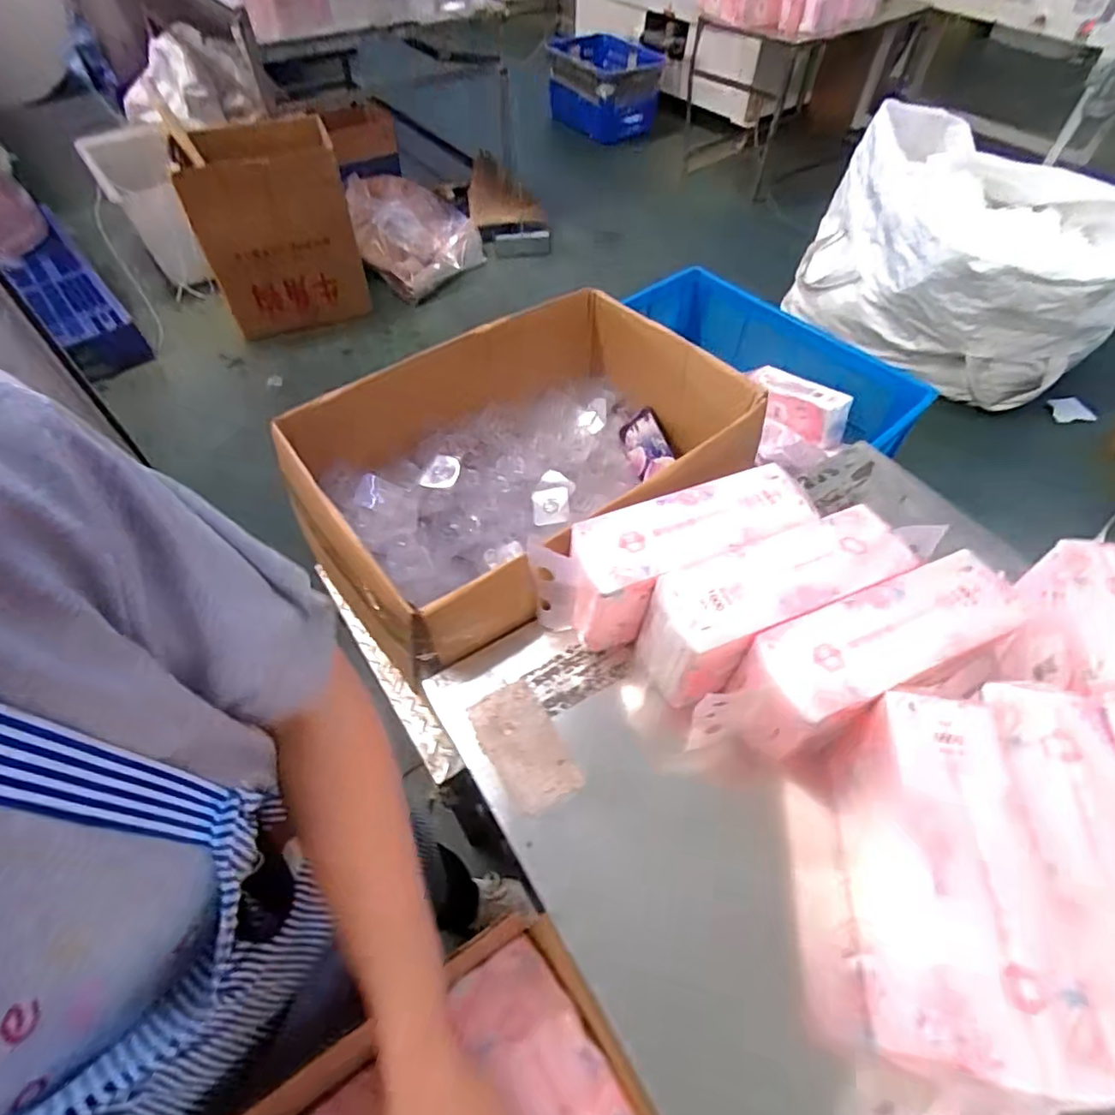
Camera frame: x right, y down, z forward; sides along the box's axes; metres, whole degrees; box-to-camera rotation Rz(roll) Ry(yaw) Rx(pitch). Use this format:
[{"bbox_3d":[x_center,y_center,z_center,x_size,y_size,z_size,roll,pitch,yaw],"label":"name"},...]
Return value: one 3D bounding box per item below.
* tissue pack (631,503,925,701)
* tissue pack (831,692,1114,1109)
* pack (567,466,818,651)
[{"bbox_3d":[0.225,0.051,0.613,0.273,0.113,0.098,-19,56,-14],"label":"tissue pack"},{"bbox_3d":[0.304,0.255,0.468,0.095,0.125,0.251,5,54,4],"label":"tissue pack"},{"bbox_3d":[0.137,0.000,0.653,0.261,0.123,0.090,-21,57,-15],"label":"pack"}]

